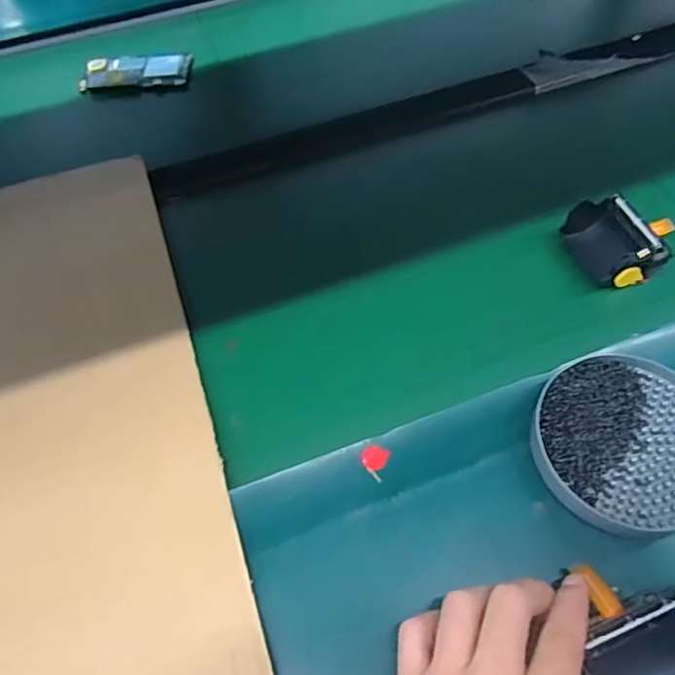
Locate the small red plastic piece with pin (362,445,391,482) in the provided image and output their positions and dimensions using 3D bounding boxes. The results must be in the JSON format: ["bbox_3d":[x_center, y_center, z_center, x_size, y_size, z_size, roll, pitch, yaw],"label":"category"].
[{"bbox_3d":[0.024,0.080,0.368,0.017,0.004,0.023,17,59,14],"label":"small red plastic piece with pin"}]

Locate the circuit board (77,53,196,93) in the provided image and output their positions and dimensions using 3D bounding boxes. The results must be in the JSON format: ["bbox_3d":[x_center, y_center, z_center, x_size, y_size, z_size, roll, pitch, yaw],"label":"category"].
[{"bbox_3d":[-0.228,-0.306,0.649,0.121,0.011,0.058,-4,56,0],"label":"circuit board"}]

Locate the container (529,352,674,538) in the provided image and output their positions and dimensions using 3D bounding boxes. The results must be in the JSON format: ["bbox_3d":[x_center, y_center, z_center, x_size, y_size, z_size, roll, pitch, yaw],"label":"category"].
[{"bbox_3d":[0.182,0.067,0.362,0.117,0.026,0.110,-1,56,2],"label":"container"}]

